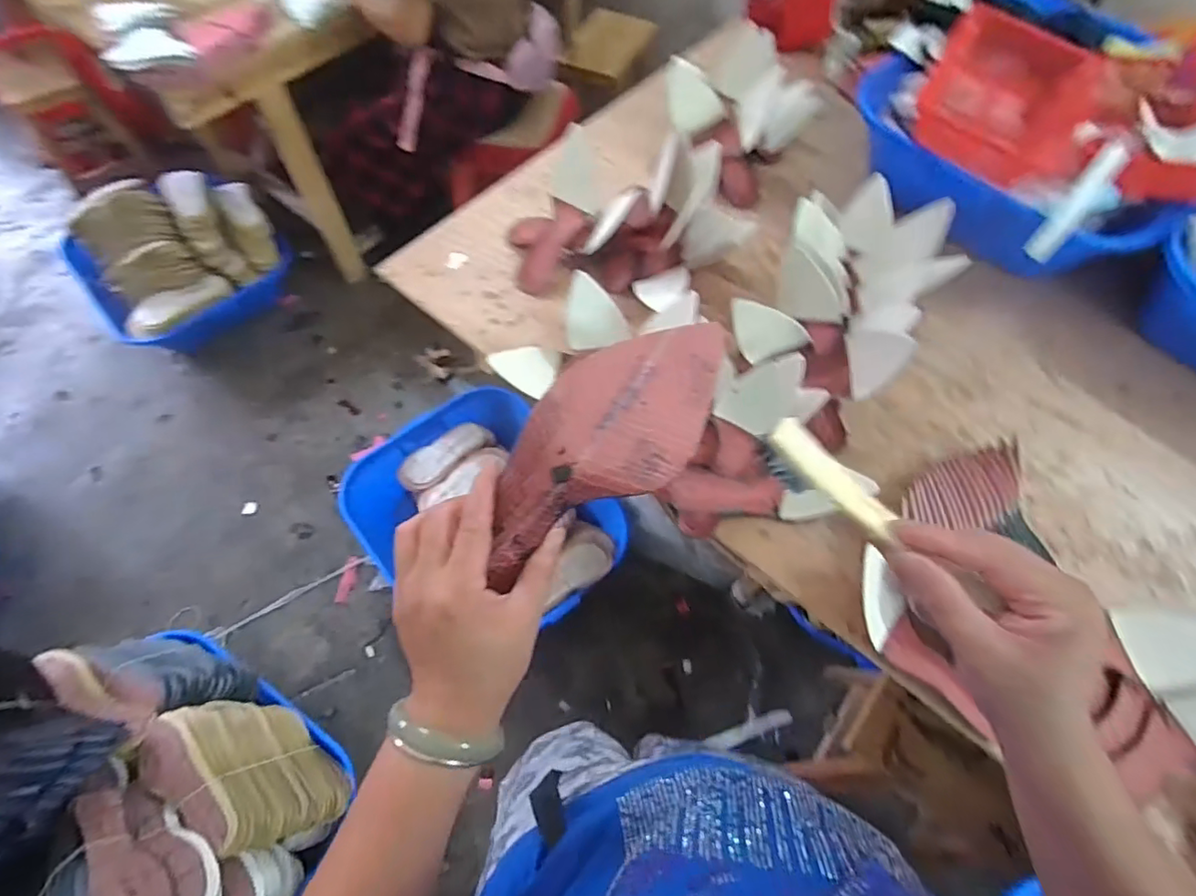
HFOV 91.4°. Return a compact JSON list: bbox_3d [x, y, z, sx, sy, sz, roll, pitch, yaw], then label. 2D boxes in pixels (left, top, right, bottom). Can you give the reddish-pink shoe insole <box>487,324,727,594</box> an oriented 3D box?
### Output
[{"bbox_3d":[0.000,-0.002,0.346,0.197,0.064,0.080,-43,70,-1],"label":"reddish-pink shoe insole"}]

